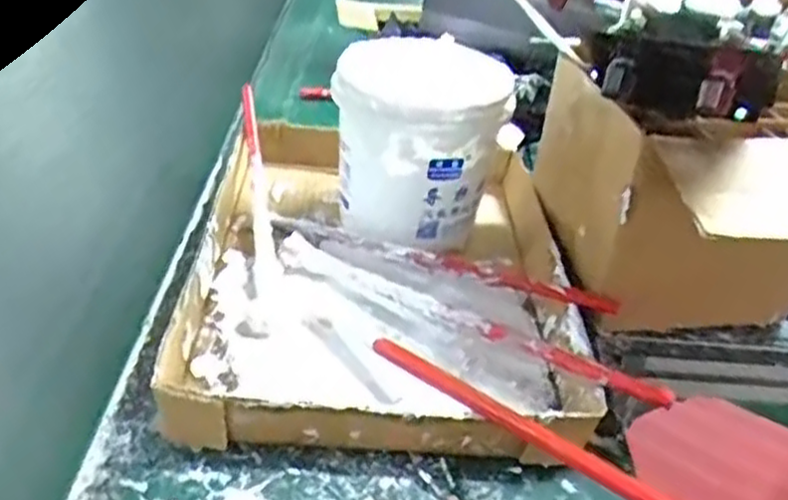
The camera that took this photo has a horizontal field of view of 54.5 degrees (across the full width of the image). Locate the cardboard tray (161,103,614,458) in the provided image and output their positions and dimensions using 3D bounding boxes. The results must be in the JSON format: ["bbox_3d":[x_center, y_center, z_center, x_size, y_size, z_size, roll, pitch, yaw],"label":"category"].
[{"bbox_3d":[-0.009,-0.001,0.535,0.246,0.039,0.346,2,35,-4],"label":"cardboard tray"}]

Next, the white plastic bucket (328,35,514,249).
[{"bbox_3d":[0.021,-0.076,0.559,0.122,0.117,0.124,7,35,4],"label":"white plastic bucket"}]

